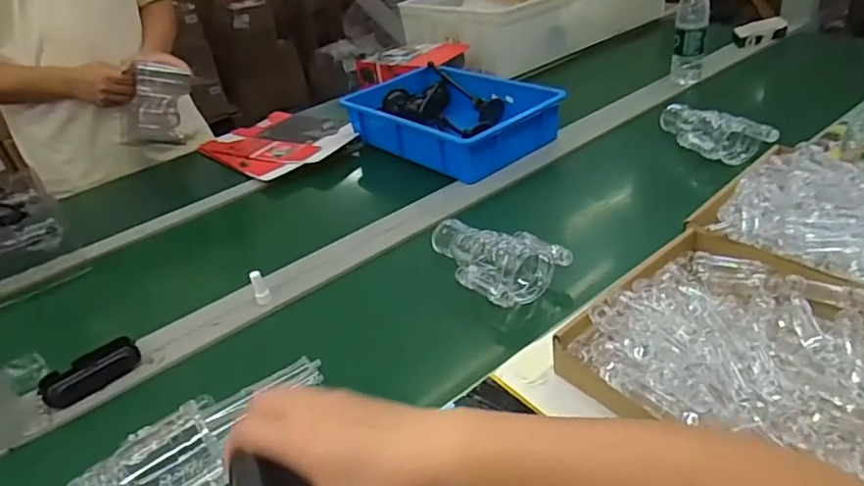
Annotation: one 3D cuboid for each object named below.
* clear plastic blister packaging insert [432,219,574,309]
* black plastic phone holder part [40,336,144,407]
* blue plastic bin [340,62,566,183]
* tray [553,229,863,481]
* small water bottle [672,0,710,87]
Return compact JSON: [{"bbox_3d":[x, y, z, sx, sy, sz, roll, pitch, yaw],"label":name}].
[{"bbox_3d":[0.076,0.010,0.768,0.134,0.050,0.192,-29,38,-29],"label":"clear plastic blister packaging insert"},{"bbox_3d":[-0.427,0.160,0.699,0.110,0.023,0.051,-31,39,-31],"label":"black plastic phone holder part"},{"bbox_3d":[0.040,-0.270,1.178,0.293,0.109,0.415,-32,40,-32],"label":"blue plastic bin"},{"bbox_3d":[0.321,0.105,0.539,0.289,0.052,0.309,-30,38,-29],"label":"tray"},{"bbox_3d":[0.582,-0.475,1.249,0.072,0.236,0.060,7,36,22],"label":"small water bottle"}]

